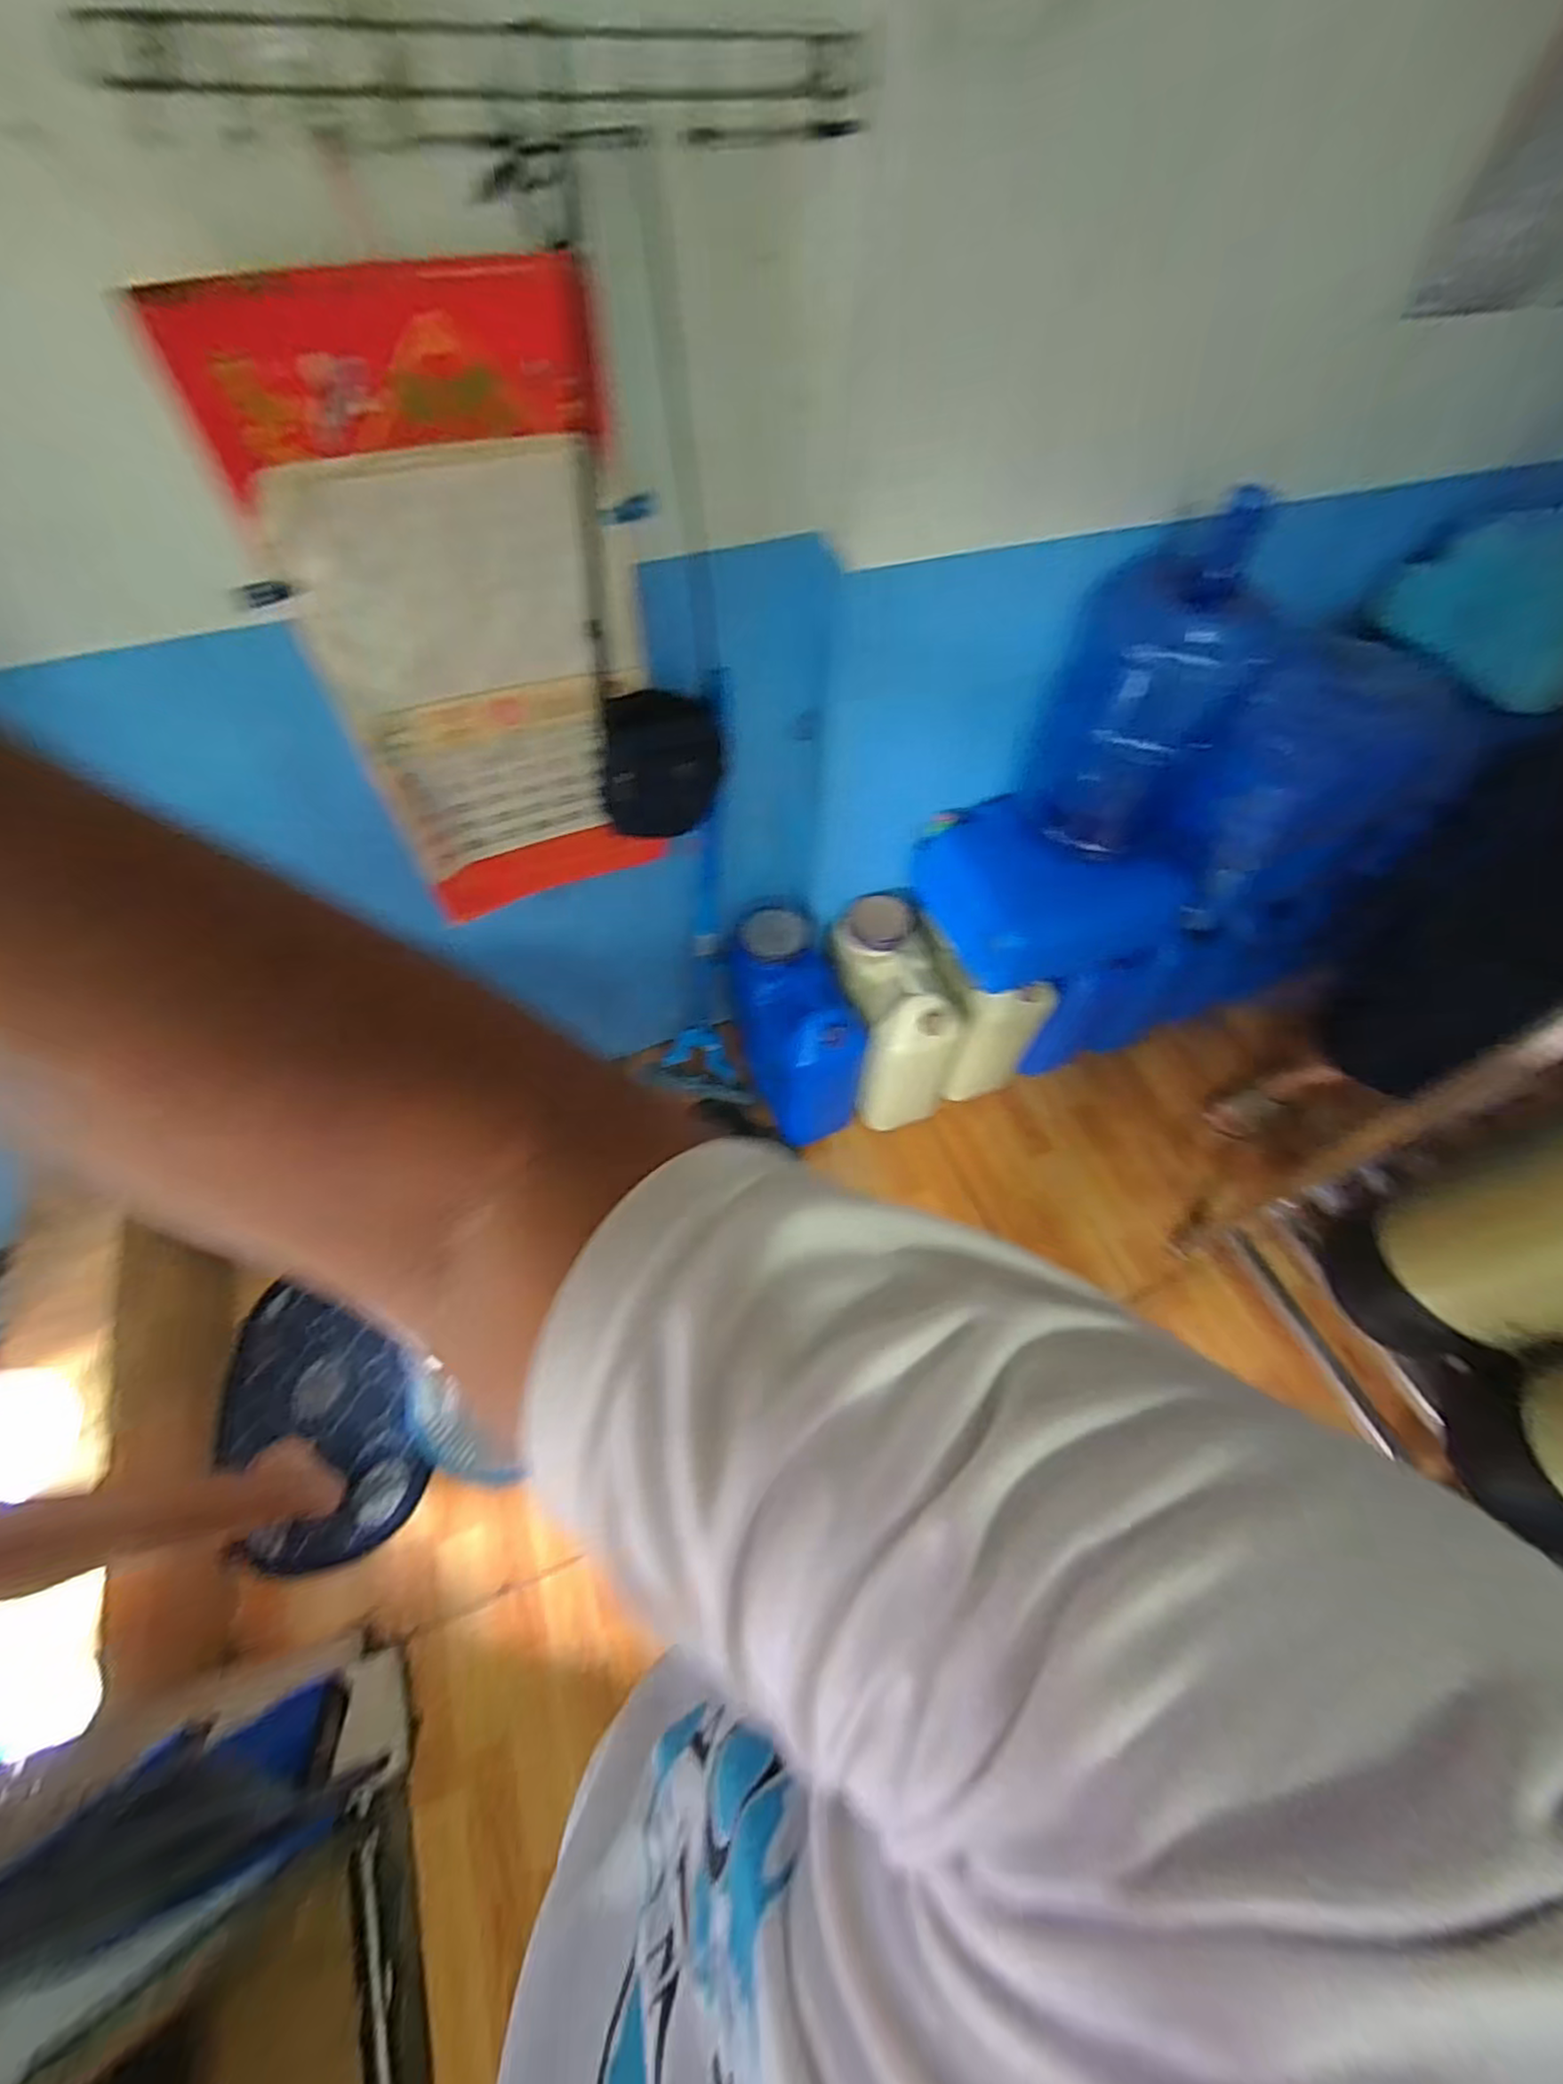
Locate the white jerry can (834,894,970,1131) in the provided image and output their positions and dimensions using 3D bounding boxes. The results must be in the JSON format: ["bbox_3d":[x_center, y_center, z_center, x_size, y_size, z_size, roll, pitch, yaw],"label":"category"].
[{"bbox_3d":[0.224,-0.052,1.418,0.198,0.375,0.316,-13,60,-8],"label":"white jerry can"}]

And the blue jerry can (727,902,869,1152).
[{"bbox_3d":[0.025,-0.038,1.418,0.180,0.391,0.342,-21,61,-12],"label":"blue jerry can"}]

